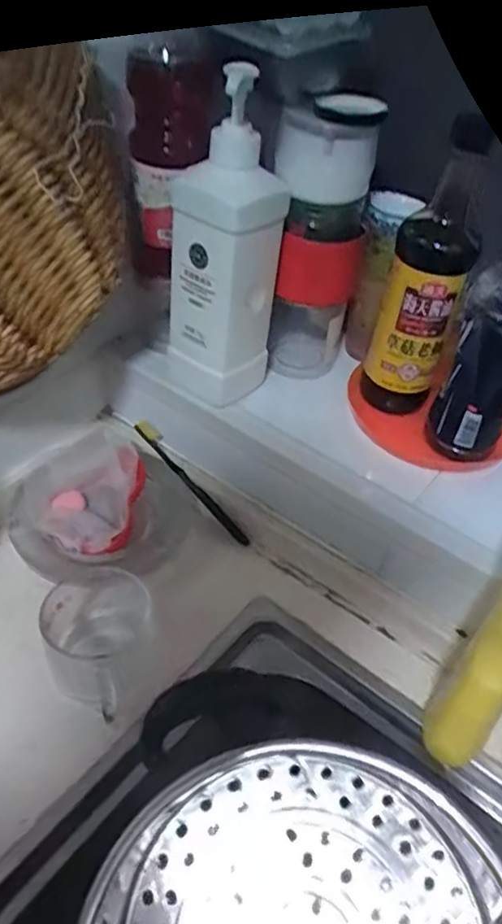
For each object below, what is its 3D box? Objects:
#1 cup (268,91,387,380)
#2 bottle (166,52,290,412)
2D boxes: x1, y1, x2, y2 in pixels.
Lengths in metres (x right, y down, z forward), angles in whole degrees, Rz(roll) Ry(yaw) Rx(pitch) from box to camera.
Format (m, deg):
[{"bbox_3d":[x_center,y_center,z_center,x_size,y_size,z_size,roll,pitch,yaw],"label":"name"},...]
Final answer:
[{"bbox_3d":[0.062,-0.198,0.626,0.085,0.283,0.077,7,43,2],"label":"cup"},{"bbox_3d":[-0.023,-0.190,0.567,0.079,0.273,0.068,-32,54,-33],"label":"bottle"}]

